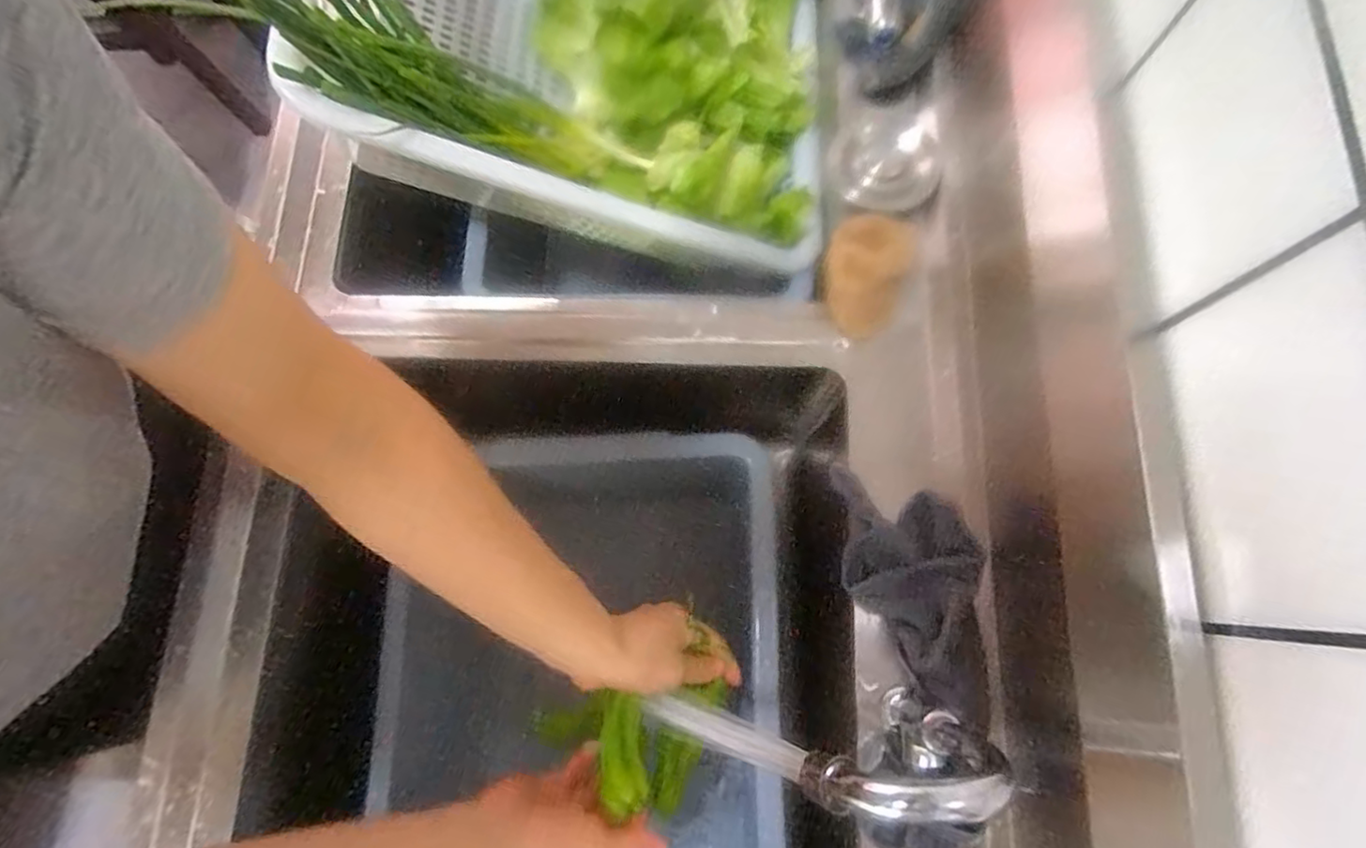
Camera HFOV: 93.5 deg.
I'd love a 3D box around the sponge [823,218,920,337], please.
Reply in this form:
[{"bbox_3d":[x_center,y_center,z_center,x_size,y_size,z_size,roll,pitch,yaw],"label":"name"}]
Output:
[{"bbox_3d":[0.134,-0.113,0.475,0.059,0.026,0.088,19,77,6],"label":"sponge"}]

